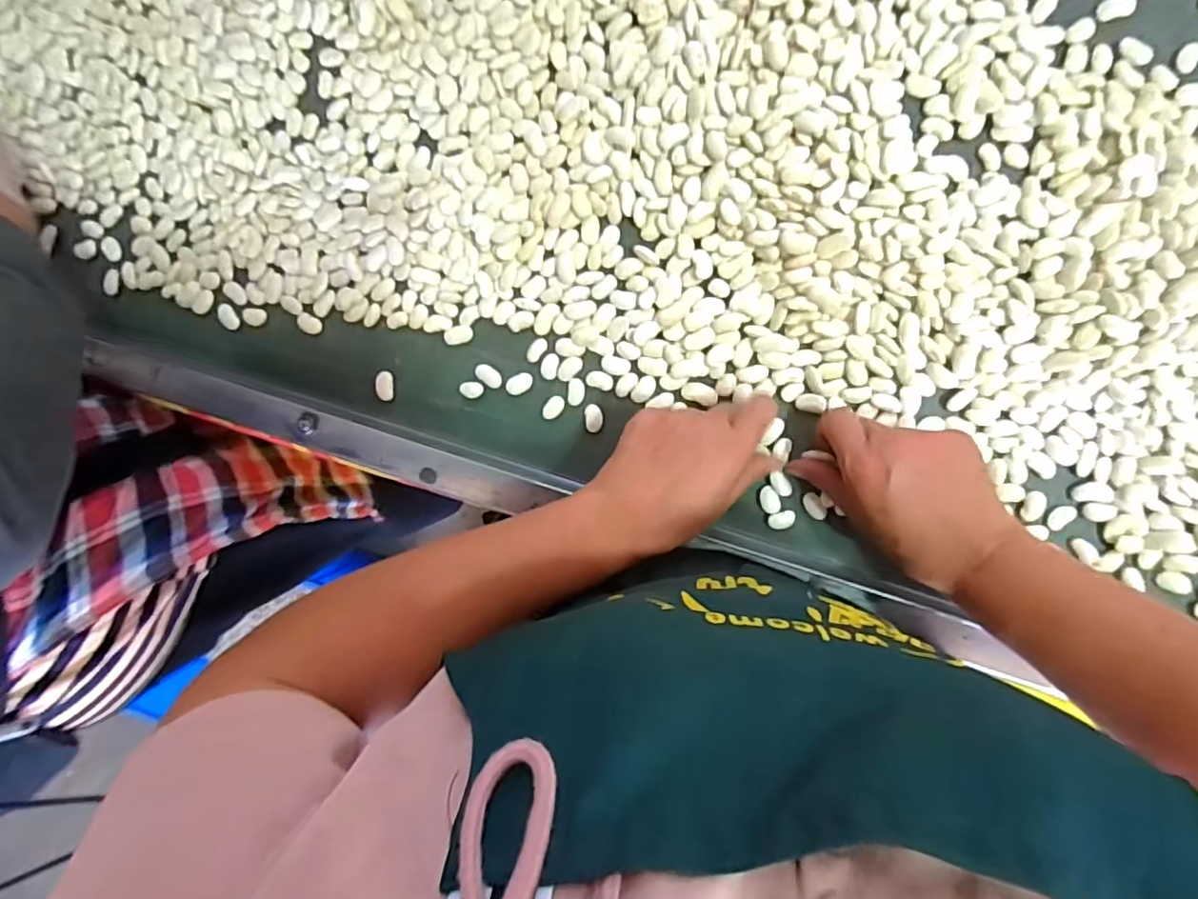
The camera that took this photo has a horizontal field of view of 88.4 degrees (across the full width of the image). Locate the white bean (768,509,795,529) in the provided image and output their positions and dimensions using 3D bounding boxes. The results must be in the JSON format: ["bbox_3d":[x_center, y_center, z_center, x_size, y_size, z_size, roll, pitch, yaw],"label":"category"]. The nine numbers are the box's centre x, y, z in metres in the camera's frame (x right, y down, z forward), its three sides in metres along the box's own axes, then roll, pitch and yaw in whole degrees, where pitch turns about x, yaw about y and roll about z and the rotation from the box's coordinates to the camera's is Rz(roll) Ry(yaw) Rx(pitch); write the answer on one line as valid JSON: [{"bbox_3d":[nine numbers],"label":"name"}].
[{"bbox_3d":[0.132,0.051,0.444,0.019,0.004,0.013,-17,92,9],"label":"white bean"}]

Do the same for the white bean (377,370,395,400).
[{"bbox_3d":[-0.165,-0.049,0.476,0.012,0.005,0.023,-2,94,8],"label":"white bean"}]

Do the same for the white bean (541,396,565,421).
[{"bbox_3d":[-0.034,-0.031,0.462,0.013,0.004,0.020,45,99,2],"label":"white bean"}]

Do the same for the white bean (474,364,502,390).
[{"bbox_3d":[-0.084,-0.056,0.466,0.022,0.004,0.013,33,98,4],"label":"white bean"}]

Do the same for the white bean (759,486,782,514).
[{"bbox_3d":[0.123,0.037,0.443,0.013,0.004,0.021,-22,92,9],"label":"white bean"}]

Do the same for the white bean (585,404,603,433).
[{"bbox_3d":[-0.004,-0.023,0.458,0.013,0.004,0.021,-5,94,8],"label":"white bean"}]

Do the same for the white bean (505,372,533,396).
[{"bbox_3d":[-0.060,-0.049,0.464,0.021,0.004,0.014,-22,92,9],"label":"white bean"}]

